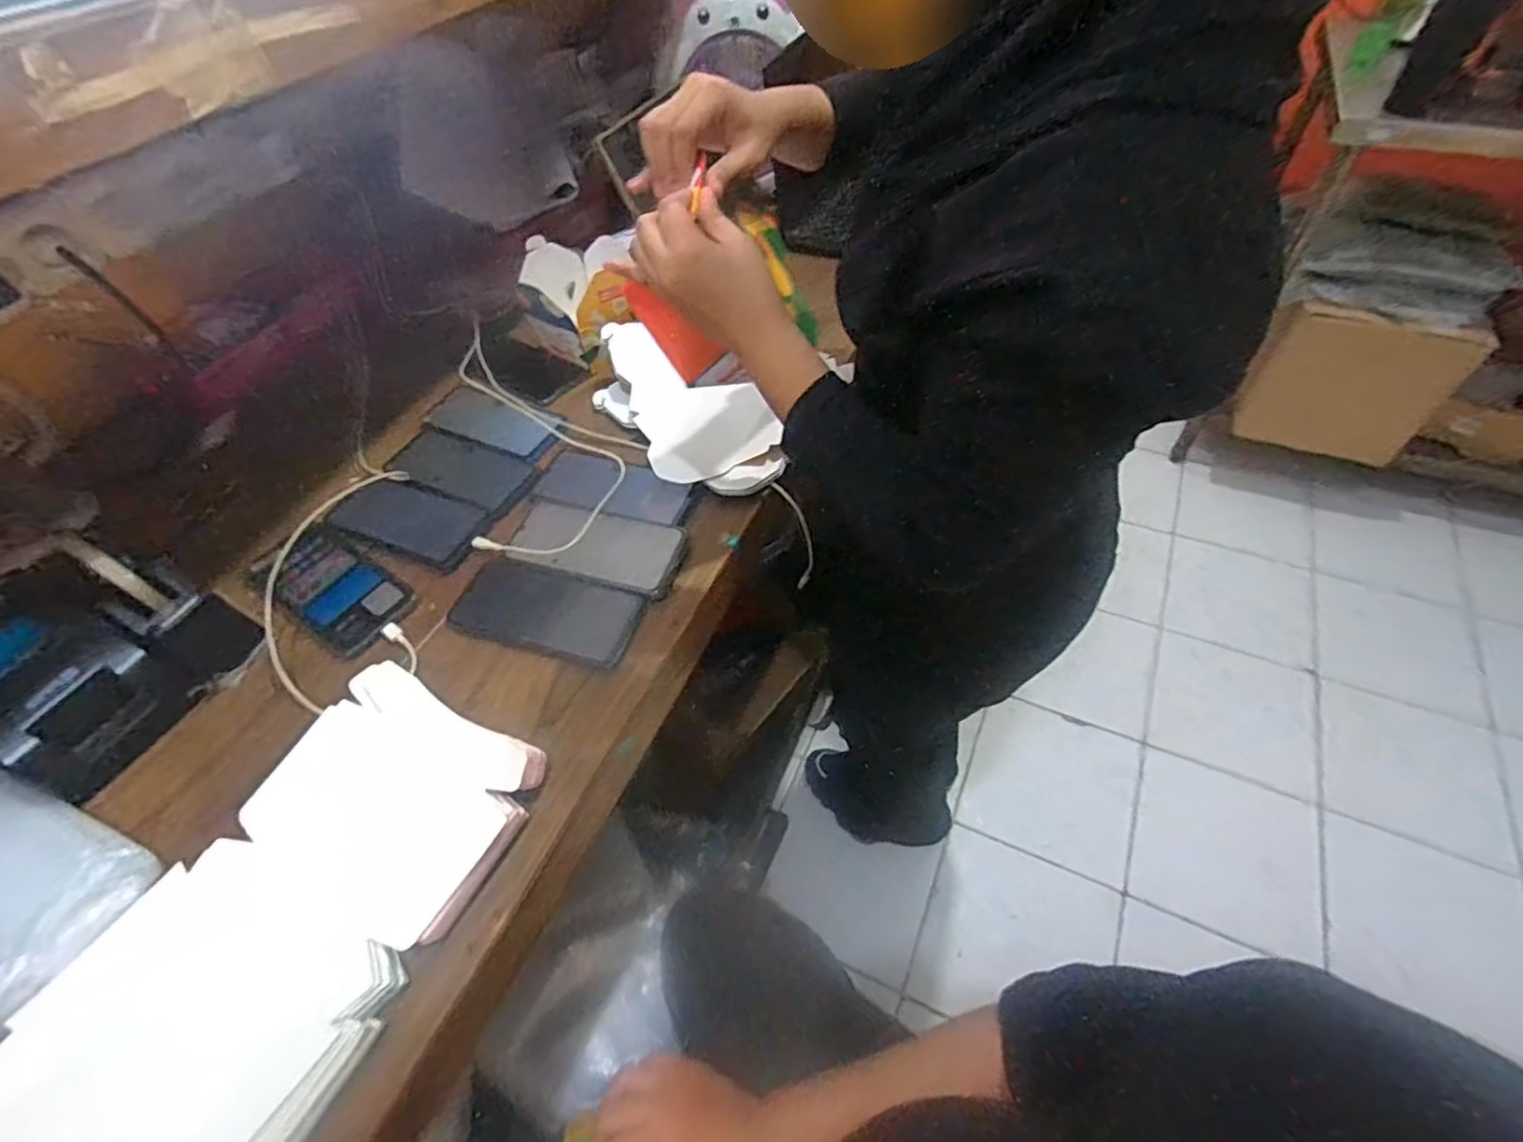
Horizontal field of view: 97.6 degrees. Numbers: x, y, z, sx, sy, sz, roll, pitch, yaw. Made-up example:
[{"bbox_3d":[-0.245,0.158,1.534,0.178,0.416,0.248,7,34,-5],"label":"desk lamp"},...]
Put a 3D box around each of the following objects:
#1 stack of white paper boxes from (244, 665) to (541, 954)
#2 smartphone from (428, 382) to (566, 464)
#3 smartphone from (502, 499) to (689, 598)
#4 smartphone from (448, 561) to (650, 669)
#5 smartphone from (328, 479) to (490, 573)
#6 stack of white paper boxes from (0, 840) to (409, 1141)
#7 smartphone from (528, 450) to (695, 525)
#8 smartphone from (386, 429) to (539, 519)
[{"bbox_3d":[-0.267,0.159,0.479,0.184,0.032,0.143,22,56,19],"label":"stack of white paper boxes"},{"bbox_3d":[-0.308,-0.170,0.768,0.165,0.012,0.078,19,55,18],"label":"smartphone"},{"bbox_3d":[-0.163,-0.025,0.649,0.174,0.009,0.084,13,53,13],"label":"smartphone"},{"bbox_3d":[-0.198,0.034,0.603,0.173,0.012,0.074,12,53,13],"label":"smartphone"},{"bbox_3d":[-0.361,-0.053,0.682,0.156,0.015,0.081,15,54,15],"label":"smartphone"},{"bbox_3d":[-0.350,0.280,0.399,0.200,0.023,0.182,22,56,19],"label":"stack of white paper boxes"},{"bbox_3d":[-0.154,-0.088,0.701,0.166,0.008,0.067,16,54,16],"label":"smartphone"},{"bbox_3d":[-0.326,-0.109,0.724,0.161,0.014,0.071,21,56,19],"label":"smartphone"}]

